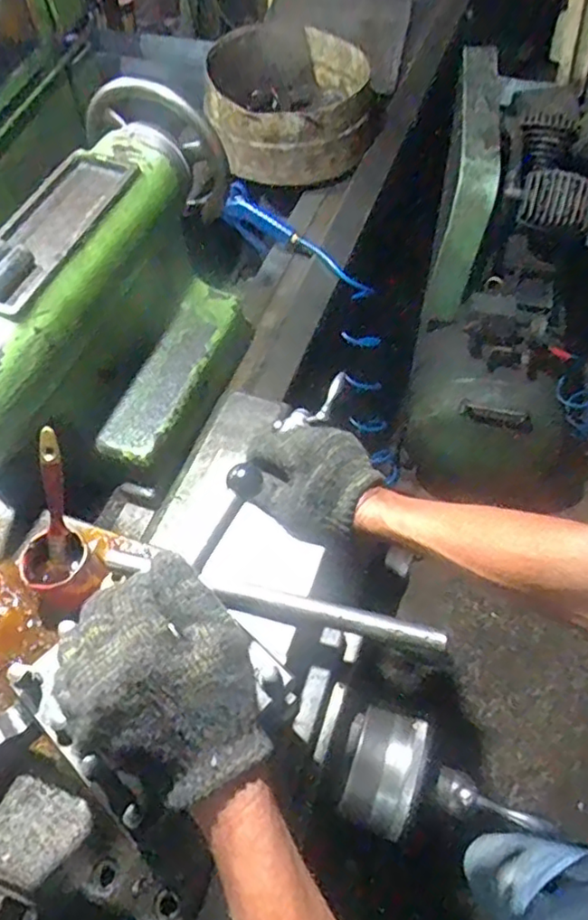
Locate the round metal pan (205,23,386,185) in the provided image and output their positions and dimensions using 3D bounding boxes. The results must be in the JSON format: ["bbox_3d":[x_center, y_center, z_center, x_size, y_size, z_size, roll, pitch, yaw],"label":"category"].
[{"bbox_3d":[-0.001,-0.655,1.155,0.296,0.122,0.314,0,57,0],"label":"round metal pan"}]

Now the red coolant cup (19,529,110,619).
[{"bbox_3d":[-0.223,0.108,0.612,0.058,0.071,0.061,0,57,0],"label":"red coolant cup"}]

